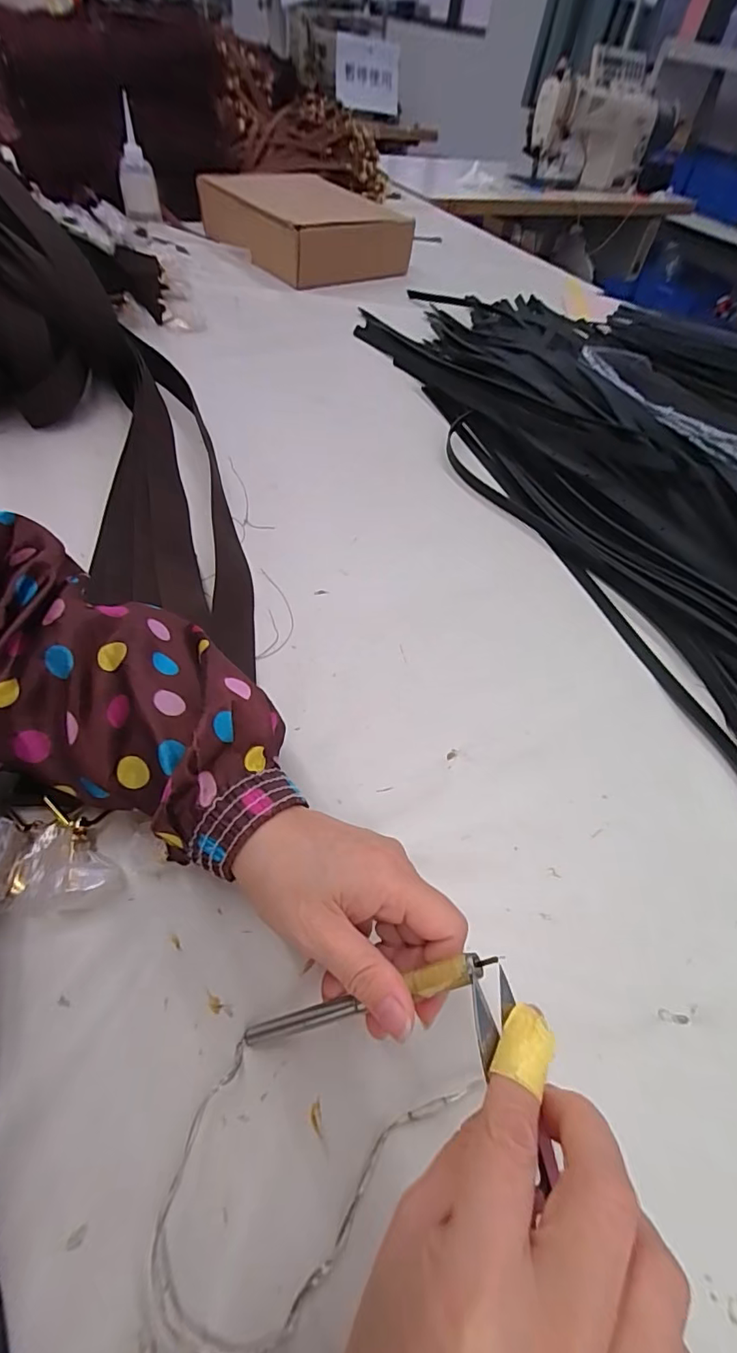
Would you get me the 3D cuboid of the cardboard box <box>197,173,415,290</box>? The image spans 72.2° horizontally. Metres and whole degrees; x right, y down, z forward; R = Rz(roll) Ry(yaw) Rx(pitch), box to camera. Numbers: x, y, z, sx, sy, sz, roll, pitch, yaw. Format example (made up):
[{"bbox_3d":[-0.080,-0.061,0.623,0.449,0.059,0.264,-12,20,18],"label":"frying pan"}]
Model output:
[{"bbox_3d":[-0.125,-0.868,0.959,0.255,0.097,0.378,-28,62,-25],"label":"cardboard box"}]

